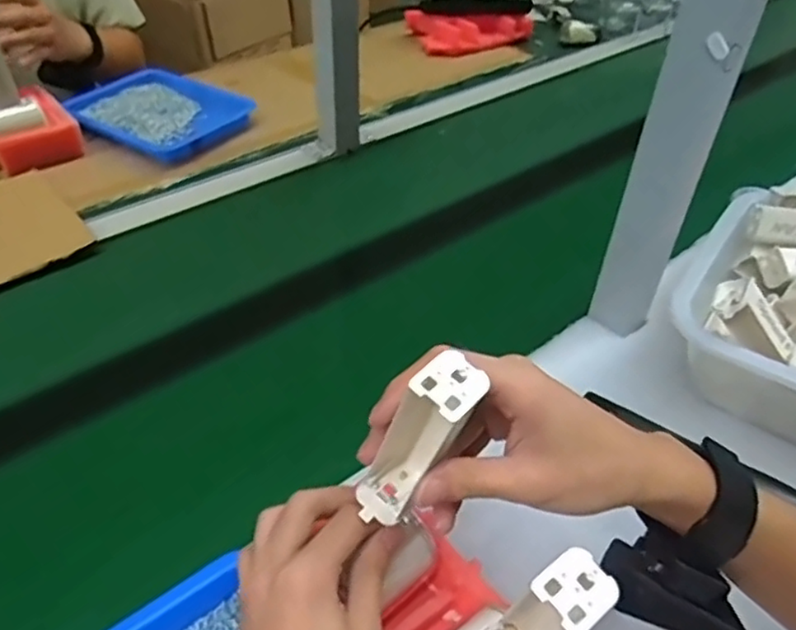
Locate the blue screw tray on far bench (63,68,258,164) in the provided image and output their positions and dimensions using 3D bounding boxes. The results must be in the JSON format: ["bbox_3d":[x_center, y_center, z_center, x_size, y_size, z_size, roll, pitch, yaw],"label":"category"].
[{"bbox_3d":[-0.337,-0.284,0.911,0.256,0.031,0.171,30,48,27],"label":"blue screw tray on far bench"}]

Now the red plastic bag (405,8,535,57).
[{"bbox_3d":[0.126,-0.487,1.148,0.227,0.045,0.127,3,42,0],"label":"red plastic bag"}]

